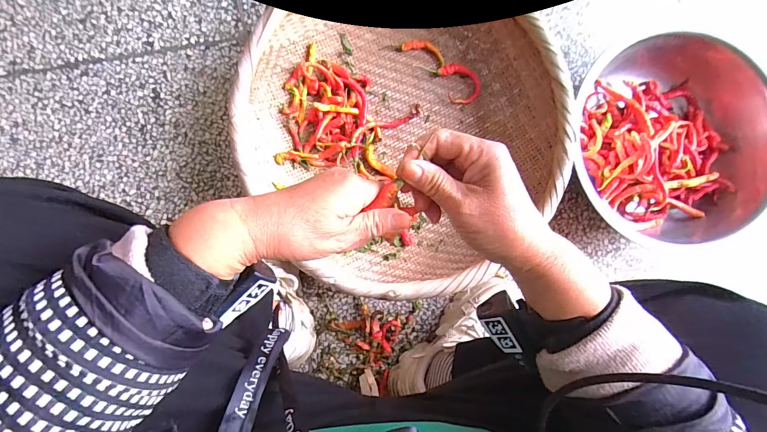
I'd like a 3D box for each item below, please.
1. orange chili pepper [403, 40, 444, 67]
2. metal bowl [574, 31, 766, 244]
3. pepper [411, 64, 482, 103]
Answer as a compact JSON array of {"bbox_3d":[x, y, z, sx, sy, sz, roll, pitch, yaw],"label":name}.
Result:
[{"bbox_3d":[0.075,-0.299,0.659,0.081,0.010,0.030,22,86,-3],"label":"orange chili pepper"},{"bbox_3d":[0.502,-0.129,0.646,0.387,0.115,0.329,12,89,-4],"label":"metal bowl"},{"bbox_3d":[0.124,-0.252,0.655,0.058,0.026,0.115,-45,92,-5],"label":"pepper"}]

